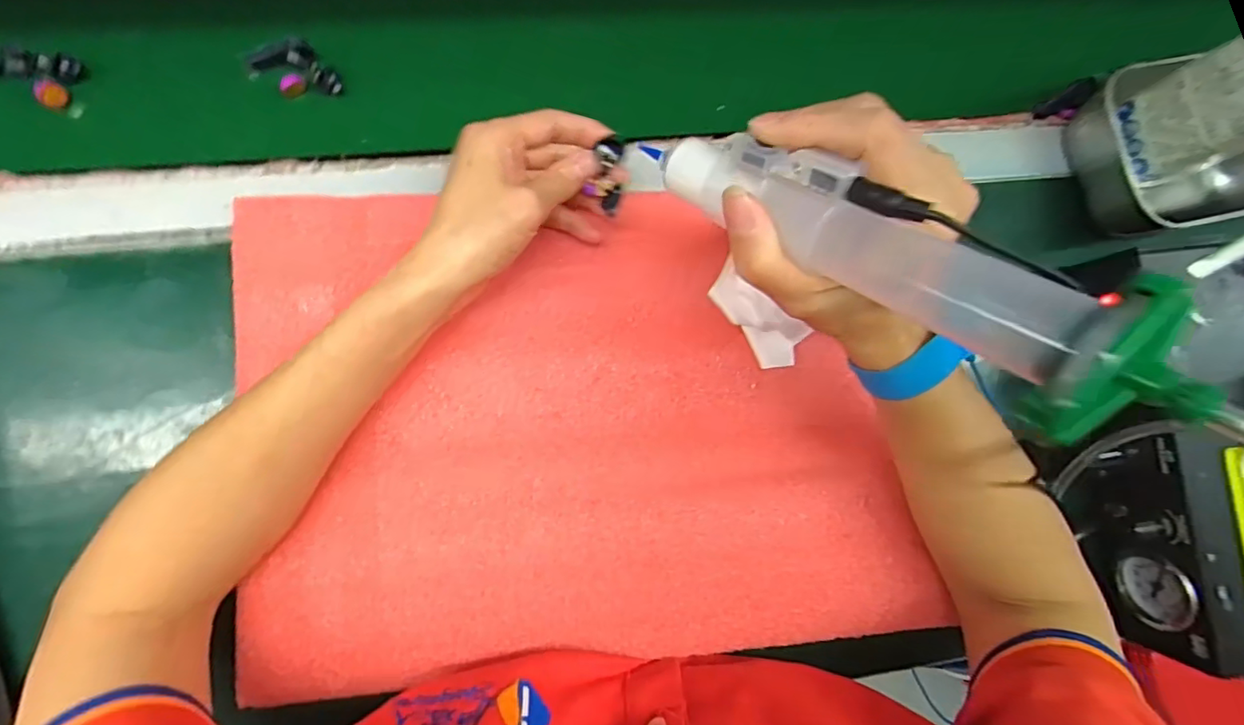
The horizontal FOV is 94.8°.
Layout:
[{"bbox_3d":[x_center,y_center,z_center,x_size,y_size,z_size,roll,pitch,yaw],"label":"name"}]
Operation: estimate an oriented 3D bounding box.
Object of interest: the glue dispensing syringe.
[{"bbox_3d":[0.077,-0.036,0.188,0.040,0.040,0.178,-41,53,-9],"label":"glue dispensing syringe"}]

